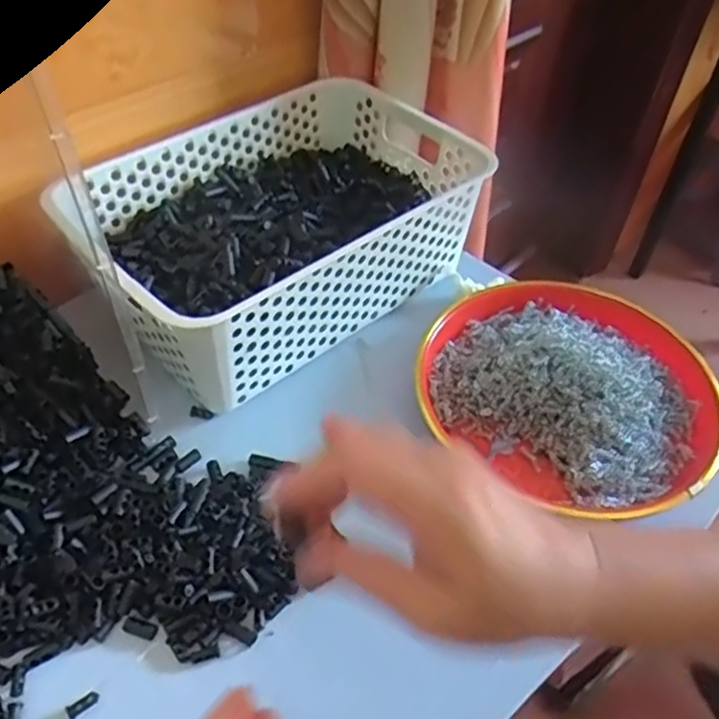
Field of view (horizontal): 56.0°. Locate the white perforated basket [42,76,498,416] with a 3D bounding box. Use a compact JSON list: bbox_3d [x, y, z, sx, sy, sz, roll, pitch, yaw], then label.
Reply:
[{"bbox_3d":[-0.066,-0.103,0.560,0.306,0.111,0.203,-31,55,-29],"label":"white perforated basket"}]

